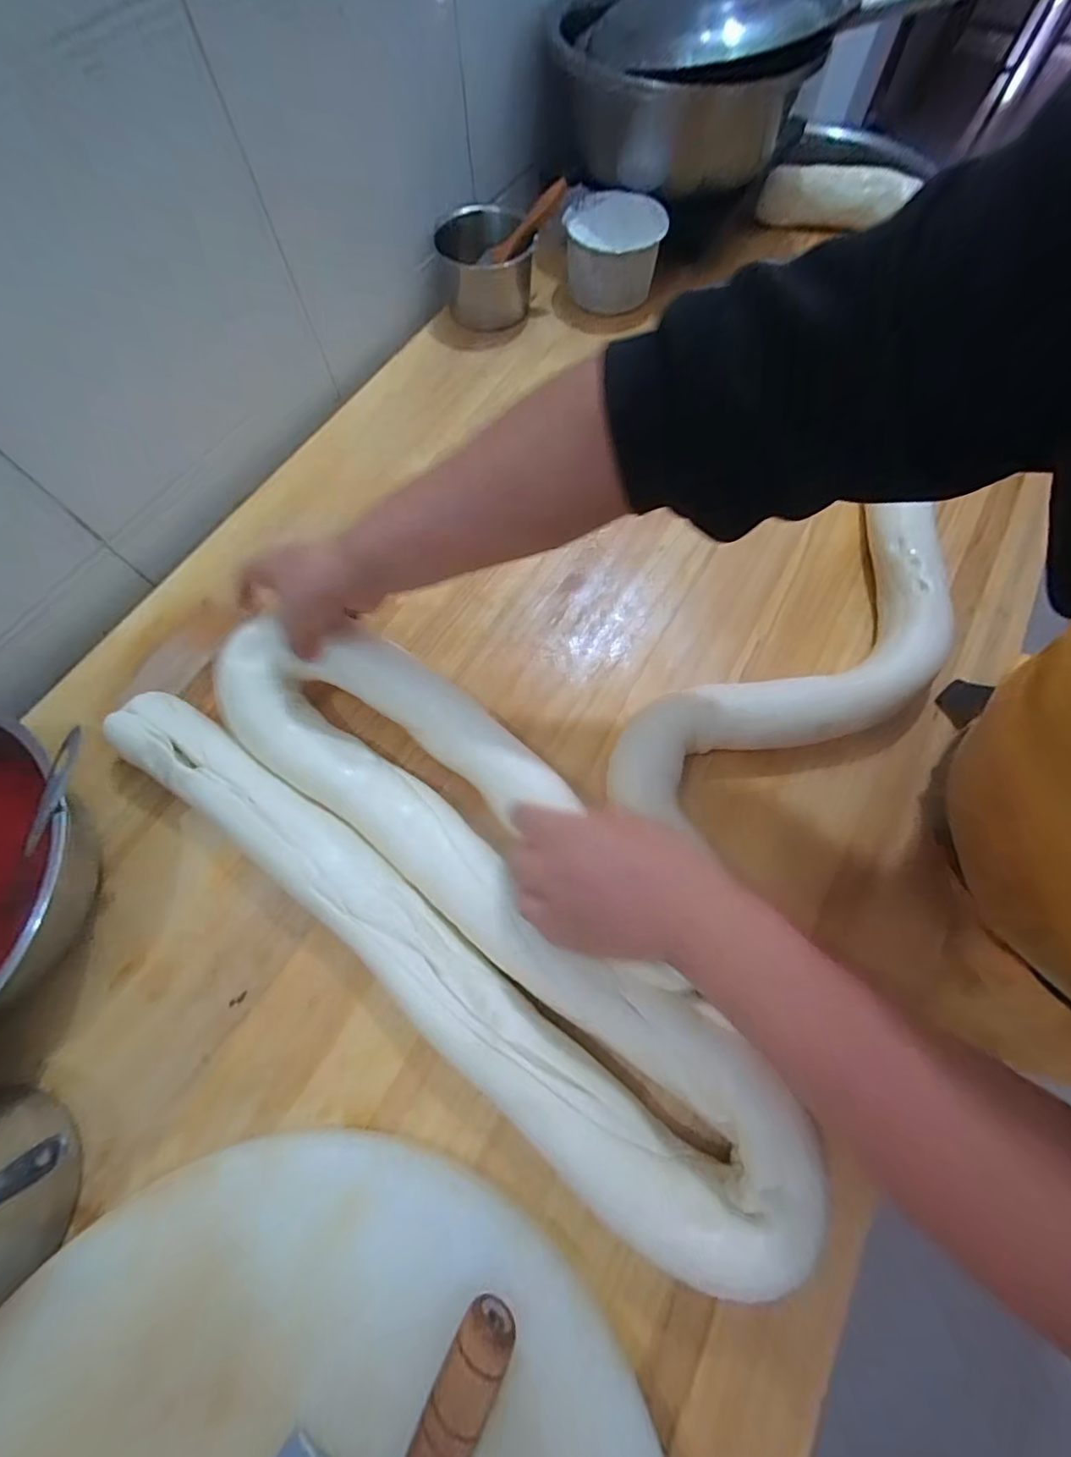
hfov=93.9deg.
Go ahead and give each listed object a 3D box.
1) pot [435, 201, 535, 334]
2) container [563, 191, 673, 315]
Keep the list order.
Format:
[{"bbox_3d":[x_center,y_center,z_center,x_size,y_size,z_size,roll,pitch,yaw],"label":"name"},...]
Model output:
[{"bbox_3d":[-0.064,-0.619,0.672,0.119,0.093,0.130,-6,68,-2],"label":"pot"},{"bbox_3d":[0.103,-0.646,0.678,0.132,0.077,0.130,-2,68,0],"label":"container"}]

